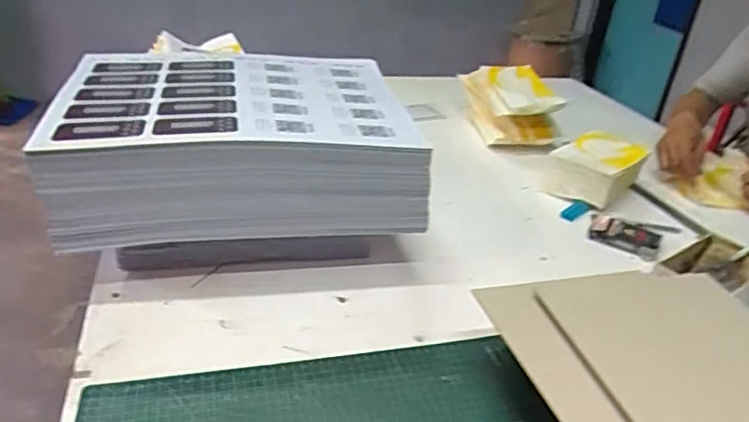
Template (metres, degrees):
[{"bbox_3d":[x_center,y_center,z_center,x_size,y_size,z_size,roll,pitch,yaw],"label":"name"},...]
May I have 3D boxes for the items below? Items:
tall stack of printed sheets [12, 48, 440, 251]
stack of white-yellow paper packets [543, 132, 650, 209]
[{"bbox_3d":[-0.173,-0.096,0.741,0.415,0.135,0.305,0,30,-12],"label":"tall stack of printed sheets"},{"bbox_3d":[0.365,-0.071,0.956,0.123,0.079,0.150,25,34,30],"label":"stack of white-yellow paper packets"}]

